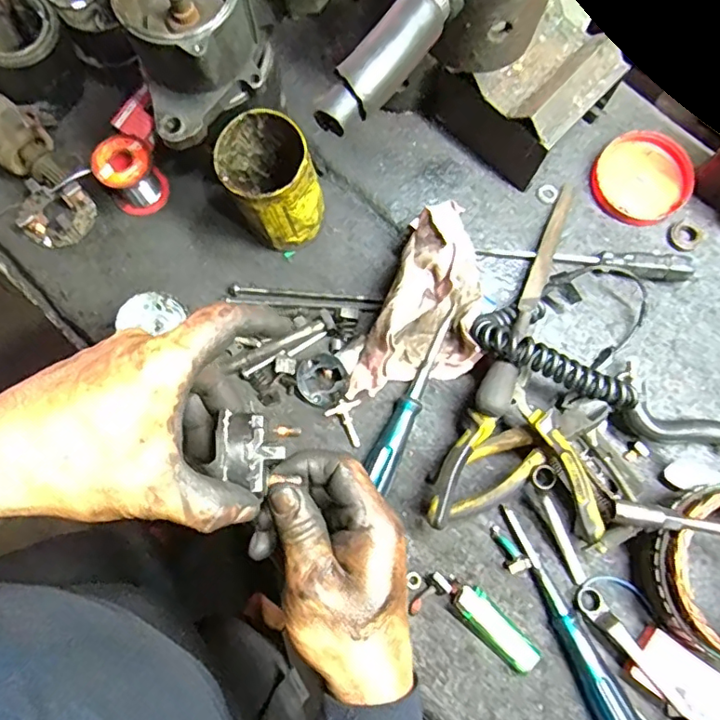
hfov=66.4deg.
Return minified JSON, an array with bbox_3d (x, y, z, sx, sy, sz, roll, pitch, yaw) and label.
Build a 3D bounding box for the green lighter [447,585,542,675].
[{"bbox_3d":[0.110,0.219,0.447,0.081,0.017,0.028,40,78,8],"label":"green lighter"}]

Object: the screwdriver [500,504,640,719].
[{"bbox_3d":[0.166,0.215,0.438,0.024,0.027,0.200,-26,78,-8],"label":"screwdriver"}]

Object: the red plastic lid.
[{"bbox_3d":[0.271,-0.175,0.528,0.088,0.019,0.088,0,76,-1],"label":"red plastic lid"}]

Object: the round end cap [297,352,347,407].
[{"bbox_3d":[-0.034,0.019,0.492,0.043,0.028,0.044,0,76,-1],"label":"round end cap"}]

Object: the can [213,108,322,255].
[{"bbox_3d":[-0.079,-0.152,0.485,0.074,0.111,0.075,0,76,-1],"label":"can"}]

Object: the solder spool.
[{"bbox_3d":[-0.217,-0.174,0.525,0.047,0.059,0.050,0,76,-1],"label":"solder spool"}]

